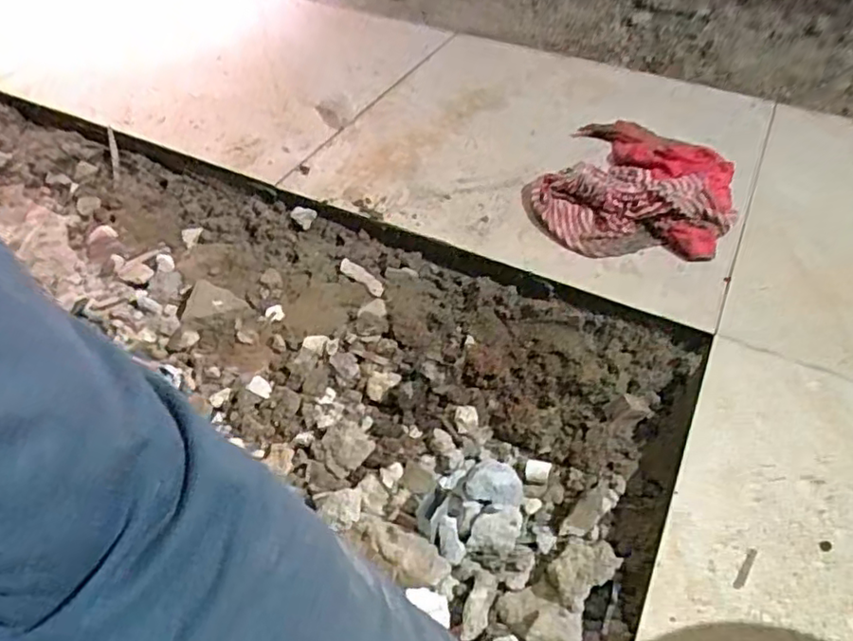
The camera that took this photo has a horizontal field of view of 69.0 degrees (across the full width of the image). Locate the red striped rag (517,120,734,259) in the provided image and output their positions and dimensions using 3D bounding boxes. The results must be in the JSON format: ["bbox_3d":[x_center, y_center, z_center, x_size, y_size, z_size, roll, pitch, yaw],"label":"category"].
[{"bbox_3d":[0.241,-0.160,0.699,0.211,0.046,0.269,26,52,22],"label":"red striped rag"}]

